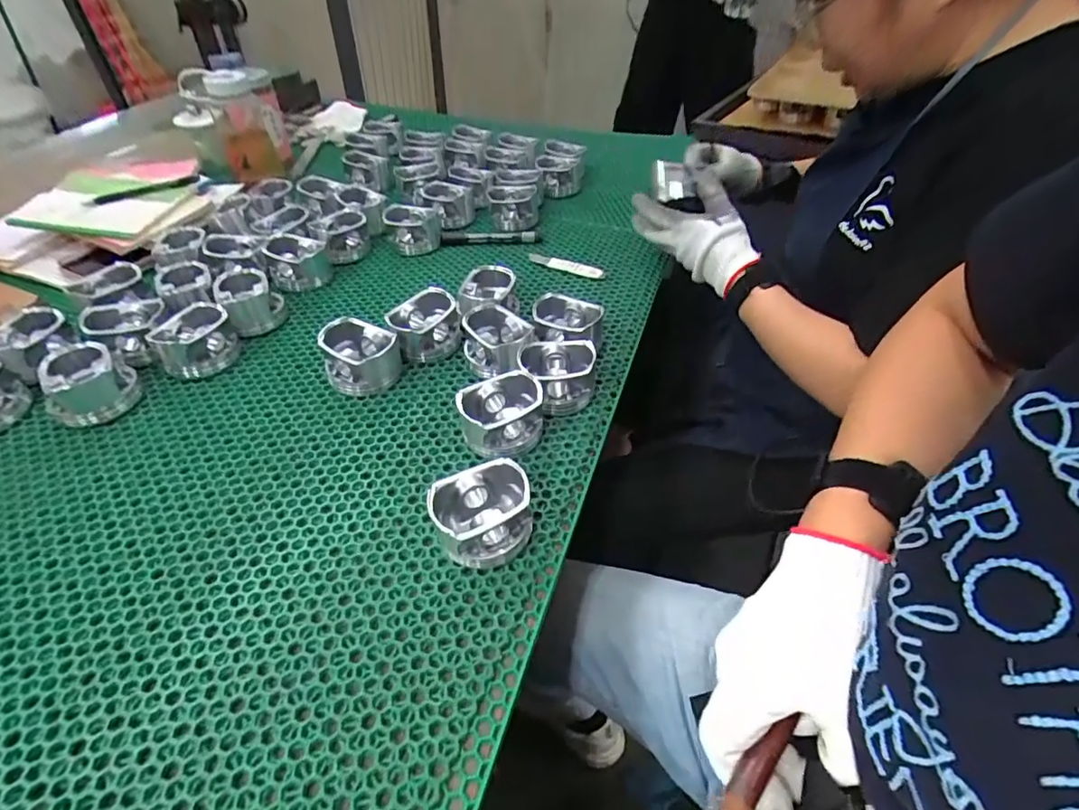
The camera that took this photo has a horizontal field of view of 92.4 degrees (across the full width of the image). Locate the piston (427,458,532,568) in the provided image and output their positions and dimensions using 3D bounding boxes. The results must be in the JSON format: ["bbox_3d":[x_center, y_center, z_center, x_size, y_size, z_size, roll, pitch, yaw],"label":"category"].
[{"bbox_3d":[-0.043,0.086,0.404,0.078,0.046,0.069,-11,47,-12],"label":"piston"}]

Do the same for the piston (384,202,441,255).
[{"bbox_3d":[-0.181,-0.255,0.741,0.073,0.054,0.073,-9,46,-9],"label":"piston"}]

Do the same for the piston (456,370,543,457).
[{"bbox_3d":[-0.034,0.011,0.477,0.071,0.049,0.061,-13,47,-14],"label":"piston"}]

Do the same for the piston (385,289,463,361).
[{"bbox_3d":[-0.125,-0.085,0.572,0.072,0.051,0.072,-23,50,-22],"label":"piston"}]

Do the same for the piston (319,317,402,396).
[{"bbox_3d":[-0.185,-0.051,0.538,0.073,0.053,0.073,-15,47,-15],"label":"piston"}]

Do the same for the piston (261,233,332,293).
[{"bbox_3d":[-0.312,-0.187,0.672,0.071,0.056,0.071,-27,52,-25],"label":"piston"}]

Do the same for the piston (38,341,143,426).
[{"bbox_3d":[-0.445,-0.024,0.508,0.071,0.052,0.071,35,54,29],"label":"piston"}]

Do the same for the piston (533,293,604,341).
[{"bbox_3d":[0.030,-0.085,0.577,0.074,0.049,0.074,0,45,0],"label":"piston"}]

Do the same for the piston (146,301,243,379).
[{"bbox_3d":[-0.369,-0.069,0.560,0.072,0.048,0.072,-31,54,-28],"label":"piston"}]

